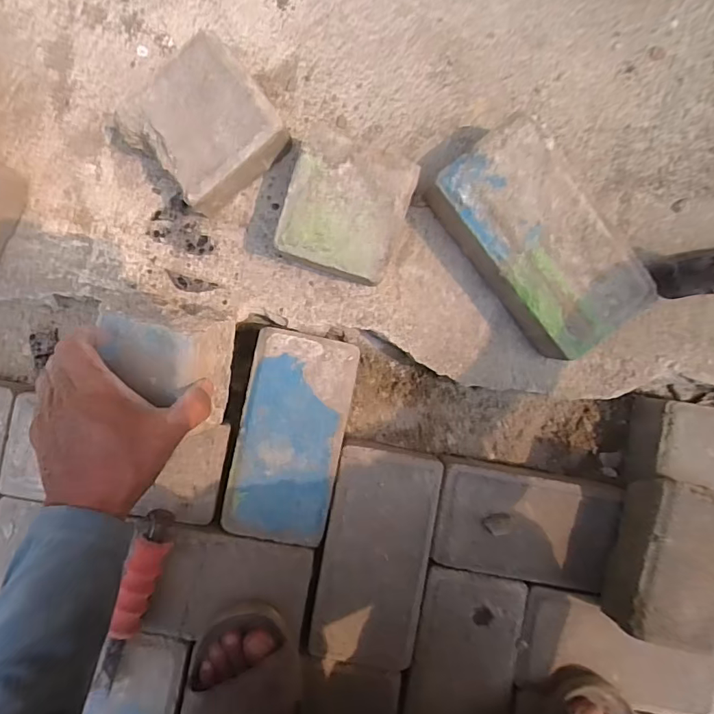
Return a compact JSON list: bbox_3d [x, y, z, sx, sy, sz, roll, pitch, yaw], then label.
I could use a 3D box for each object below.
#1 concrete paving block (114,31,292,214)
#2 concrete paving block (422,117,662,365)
[{"bbox_3d":[-0.131,-0.204,0.427,0.115,0.064,0.110,-43,89,-4],"label":"concrete paving block"},{"bbox_3d":[0.165,-0.101,0.440,0.111,0.062,0.206,-35,88,-4],"label":"concrete paving block"}]

